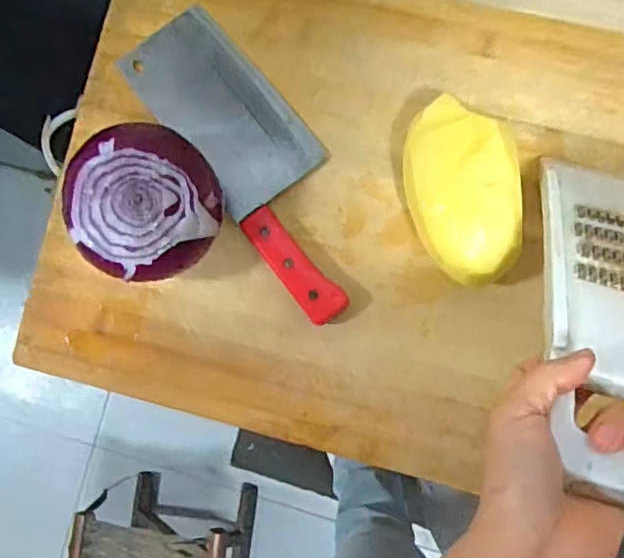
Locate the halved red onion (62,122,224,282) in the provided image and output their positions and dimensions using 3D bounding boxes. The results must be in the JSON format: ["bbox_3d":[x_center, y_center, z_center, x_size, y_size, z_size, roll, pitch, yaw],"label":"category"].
[{"bbox_3d":[-0.115,-0.052,0.430,0.099,0.082,0.098,-28,84,2],"label":"halved red onion"}]

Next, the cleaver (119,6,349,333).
[{"bbox_3d":[-0.042,-0.093,0.459,0.085,0.018,0.258,-37,84,1],"label":"cleaver"}]

